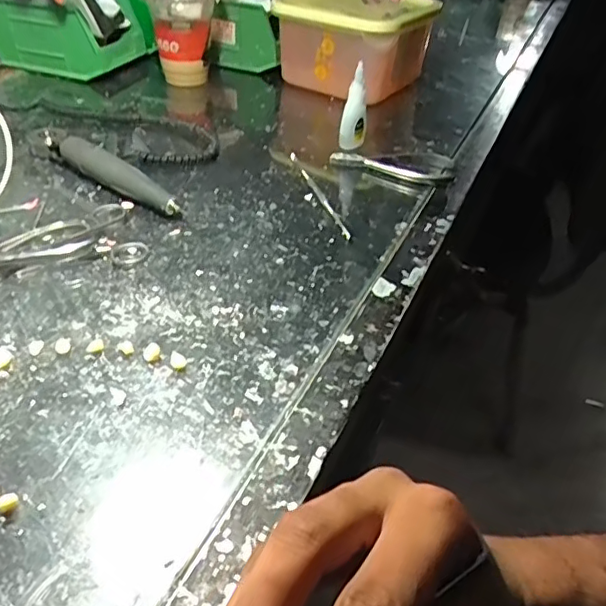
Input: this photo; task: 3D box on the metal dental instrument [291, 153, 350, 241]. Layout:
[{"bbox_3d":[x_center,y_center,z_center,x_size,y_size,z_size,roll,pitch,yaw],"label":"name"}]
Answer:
[{"bbox_3d":[0.013,-0.109,0.548,0.009,0.008,0.170,-8,41,-17],"label":"metal dental instrument"}]

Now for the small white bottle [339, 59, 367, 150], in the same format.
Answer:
[{"bbox_3d":[0.056,-0.207,0.614,0.028,0.090,0.028,7,40,3],"label":"small white bottle"}]

